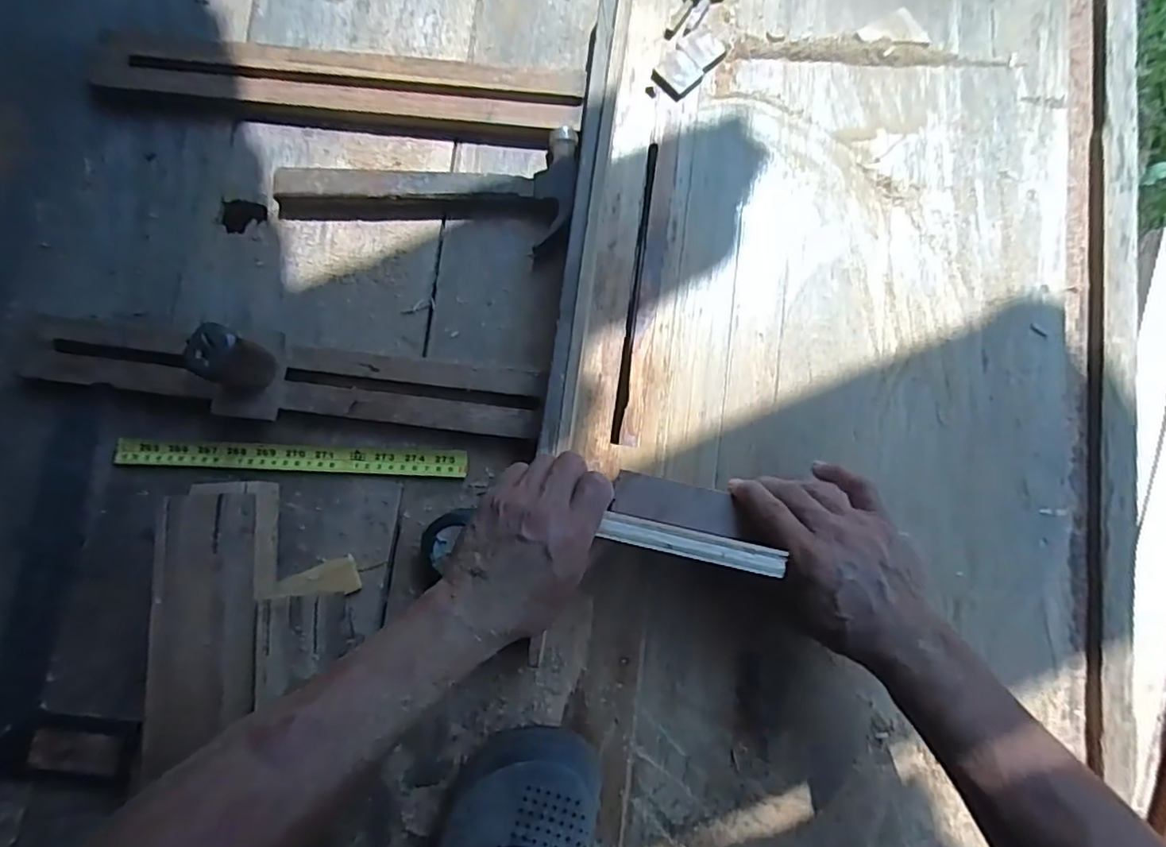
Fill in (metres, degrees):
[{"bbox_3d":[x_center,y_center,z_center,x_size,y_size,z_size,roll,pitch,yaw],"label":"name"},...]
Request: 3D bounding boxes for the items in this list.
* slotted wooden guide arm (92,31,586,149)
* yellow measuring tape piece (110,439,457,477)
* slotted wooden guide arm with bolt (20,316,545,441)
[{"bbox_3d":[-0.229,-0.309,0.538,0.455,0.020,0.068,7,81,3],"label":"slotted wooden guide arm"},{"bbox_3d":[-0.249,0.030,0.503,0.302,0.008,0.023,2,79,3],"label":"yellow measuring tape piece"},{"bbox_3d":[-0.262,-0.044,0.468,0.456,0.078,0.073,5,81,2],"label":"slotted wooden guide arm with bolt"}]

